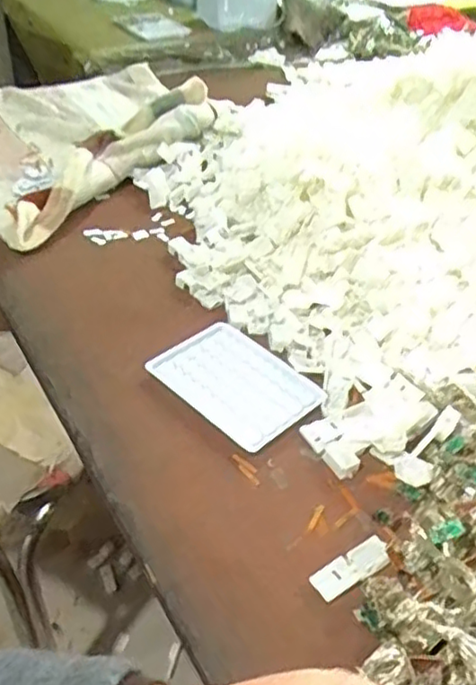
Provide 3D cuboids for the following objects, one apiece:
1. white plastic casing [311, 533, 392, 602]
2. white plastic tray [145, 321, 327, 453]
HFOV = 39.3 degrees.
[{"bbox_3d":[0.074,0.147,0.437,0.056,0.008,0.020,-21,47,-26],"label":"white plastic casing"},{"bbox_3d":[0.000,0.031,0.566,0.131,0.007,0.094,34,49,31],"label":"white plastic tray"}]

